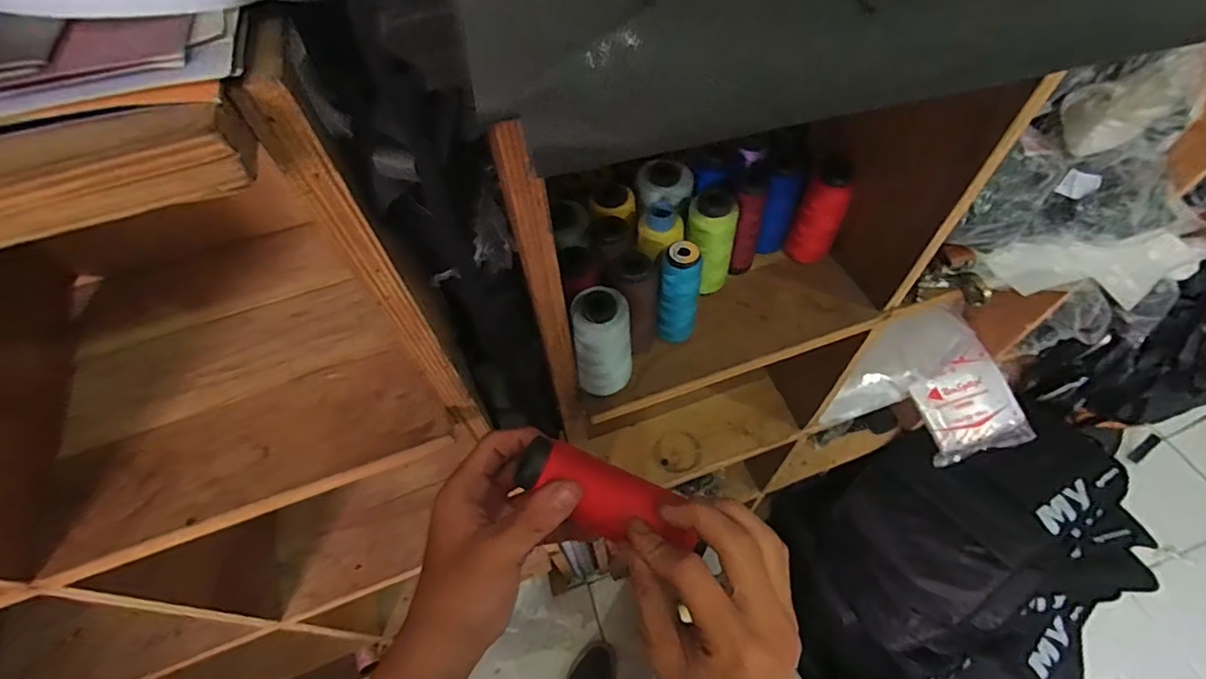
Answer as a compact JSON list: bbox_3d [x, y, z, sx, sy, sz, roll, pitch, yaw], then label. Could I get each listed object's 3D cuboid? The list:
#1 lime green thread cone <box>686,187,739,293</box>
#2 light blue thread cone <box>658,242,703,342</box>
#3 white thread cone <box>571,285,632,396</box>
[{"bbox_3d":[0.105,-0.096,0.502,0.047,0.105,0.042,-33,61,-17],"label":"lime green thread cone"},{"bbox_3d":[0.070,-0.040,0.465,0.035,0.102,0.034,5,57,7],"label":"light blue thread cone"},{"bbox_3d":[0.000,0.006,0.444,0.048,0.105,0.045,4,57,6],"label":"white thread cone"}]

